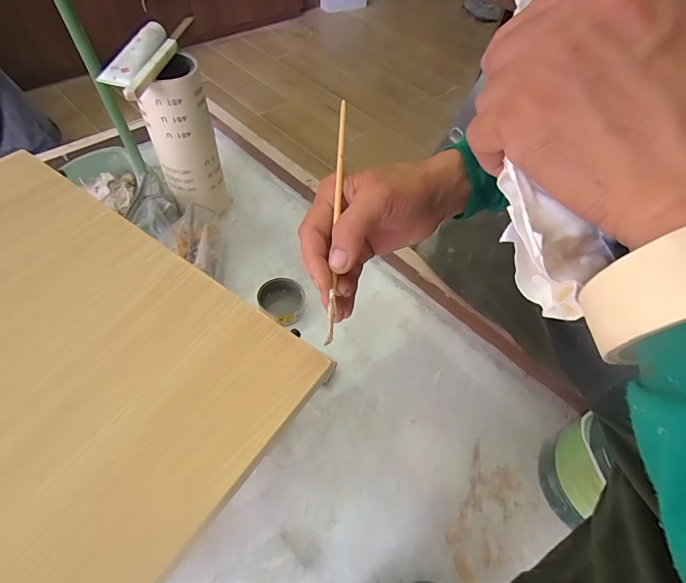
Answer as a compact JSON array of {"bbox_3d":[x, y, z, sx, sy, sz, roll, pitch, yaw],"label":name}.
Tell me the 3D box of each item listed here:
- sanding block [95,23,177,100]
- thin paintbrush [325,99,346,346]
[{"bbox_3d":[-0.324,-0.368,0.610,0.073,0.034,0.179,9,53,1],"label":"sanding block"},{"bbox_3d":[-0.004,-0.051,0.274,0.005,0.004,0.174,3,85,-1],"label":"thin paintbrush"}]

